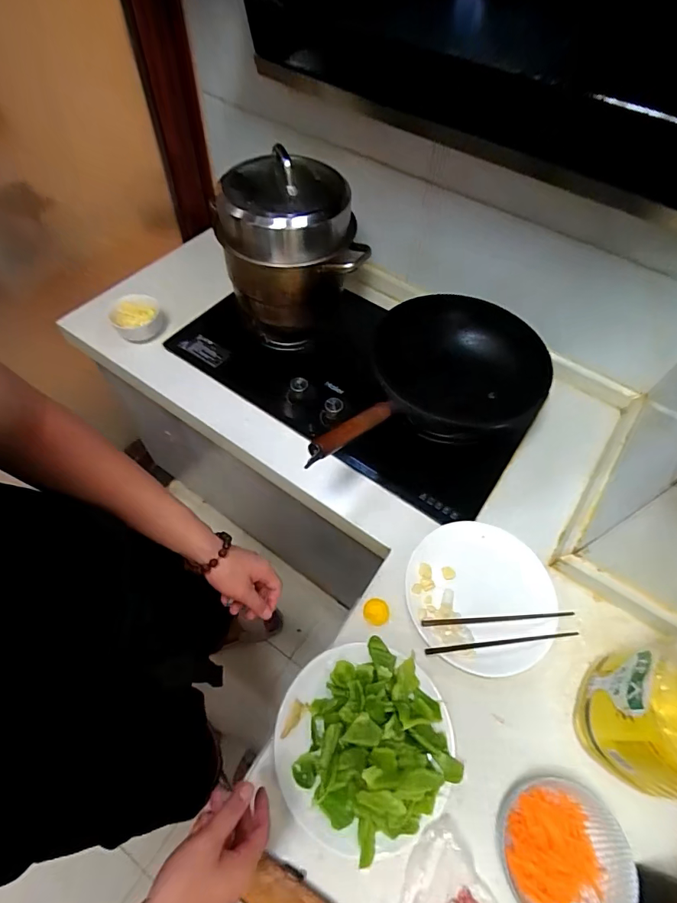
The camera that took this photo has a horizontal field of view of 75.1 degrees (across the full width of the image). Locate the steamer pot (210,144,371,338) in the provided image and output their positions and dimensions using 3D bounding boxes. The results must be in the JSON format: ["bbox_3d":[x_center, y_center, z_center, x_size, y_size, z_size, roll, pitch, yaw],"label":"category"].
[{"bbox_3d":[-0.098,-0.421,0.939,0.296,0.298,0.250,1,58,-4],"label":"steamer pot"}]

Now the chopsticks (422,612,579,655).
[{"bbox_3d":[0.257,0.283,0.688,0.246,0.009,0.049,-1,58,-5],"label":"chopsticks"}]

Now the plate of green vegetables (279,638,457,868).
[{"bbox_3d":[0.038,0.385,0.592,0.237,0.054,0.232,2,58,-3],"label":"plate of green vegetables"}]

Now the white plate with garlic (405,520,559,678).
[{"bbox_3d":[0.236,0.233,0.730,0.231,0.026,0.247,2,58,-3],"label":"white plate with garlic"}]

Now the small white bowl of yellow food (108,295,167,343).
[{"bbox_3d":[-0.478,-0.312,1.041,0.111,0.060,0.131,-10,59,-10],"label":"small white bowl of yellow food"}]

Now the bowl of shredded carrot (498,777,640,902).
[{"bbox_3d":[0.279,0.488,0.534,0.140,0.060,0.140,2,58,-3],"label":"bowl of shredded carrot"}]

